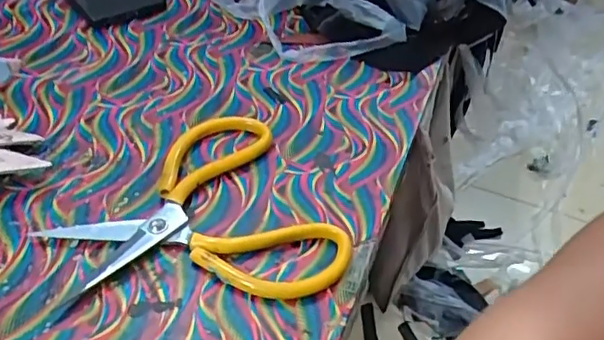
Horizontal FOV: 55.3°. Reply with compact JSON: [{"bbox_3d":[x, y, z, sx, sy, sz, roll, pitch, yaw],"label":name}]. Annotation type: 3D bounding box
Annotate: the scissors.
[{"bbox_3d":[-0.073,0.022,0.386,0.189,0.012,0.151,-3,46,-10],"label":"scissors"}]

